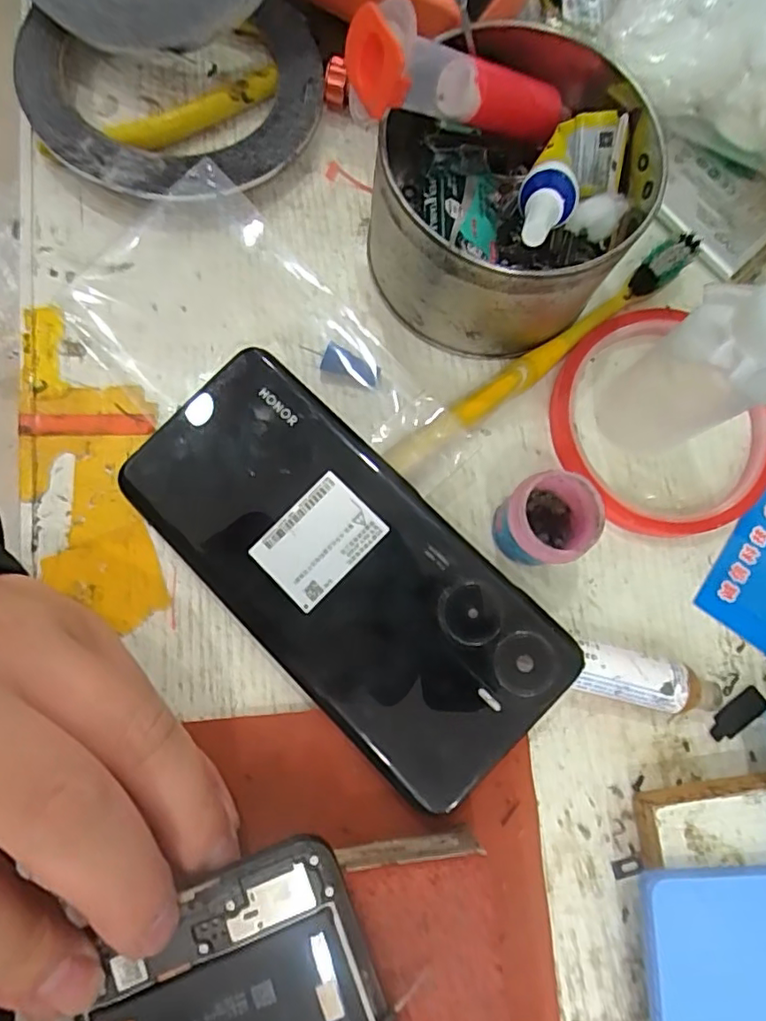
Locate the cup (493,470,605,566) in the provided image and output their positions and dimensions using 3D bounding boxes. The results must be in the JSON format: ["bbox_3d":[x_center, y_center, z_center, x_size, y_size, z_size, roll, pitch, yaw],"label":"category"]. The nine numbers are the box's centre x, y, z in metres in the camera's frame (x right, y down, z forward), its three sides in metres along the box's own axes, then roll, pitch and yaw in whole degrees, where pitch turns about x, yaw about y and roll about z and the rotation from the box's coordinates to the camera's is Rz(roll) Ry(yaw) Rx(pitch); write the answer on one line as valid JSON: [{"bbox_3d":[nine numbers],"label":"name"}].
[{"bbox_3d":[0.055,0.005,0.209,0.030,0.038,0.029,1,79,-5],"label":"cup"}]

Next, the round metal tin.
[{"bbox_3d":[0.049,-0.122,0.211,0.100,0.063,0.112,7,78,-3],"label":"round metal tin"}]

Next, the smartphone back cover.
[{"bbox_3d":[-0.017,0.018,0.205,0.162,0.006,0.076,44,88,12],"label":"smartphone back cover"}]

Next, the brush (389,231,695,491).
[{"bbox_3d":[0.064,-0.062,0.232,0.152,0.012,0.017,-39,84,-11],"label":"brush"}]

